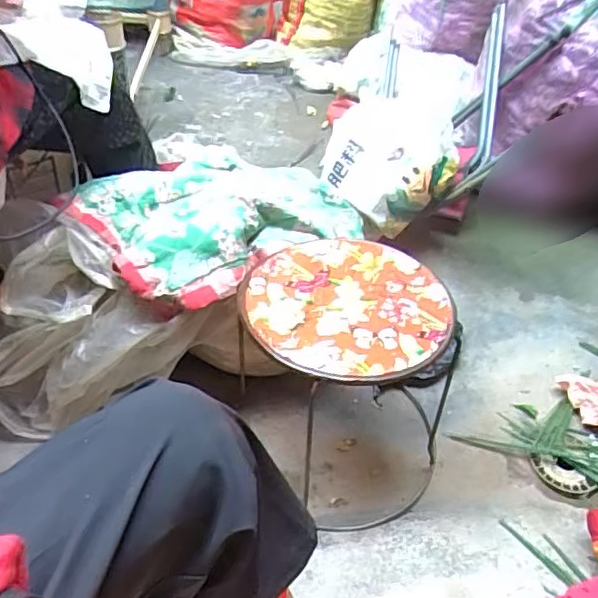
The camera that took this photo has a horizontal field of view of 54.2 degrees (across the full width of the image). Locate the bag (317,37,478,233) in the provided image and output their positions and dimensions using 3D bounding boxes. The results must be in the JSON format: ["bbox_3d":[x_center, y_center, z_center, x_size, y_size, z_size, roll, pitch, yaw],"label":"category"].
[{"bbox_3d":[0.223,-0.409,1.372,0.330,0.187,0.634,11,44,5],"label":"bag"}]

